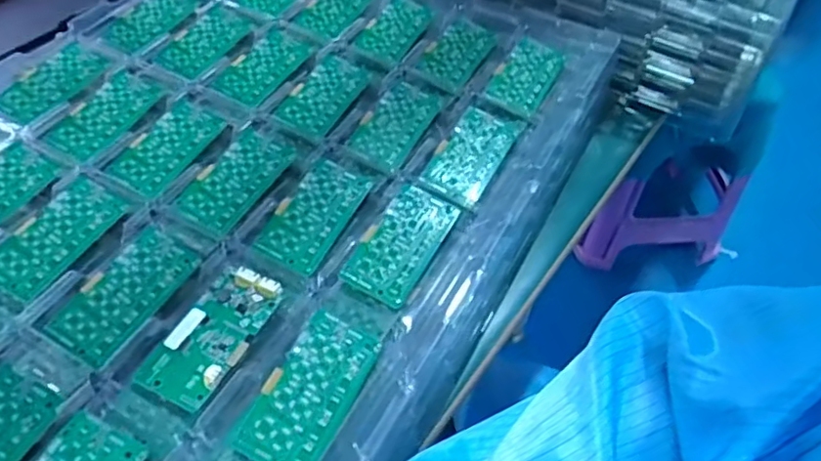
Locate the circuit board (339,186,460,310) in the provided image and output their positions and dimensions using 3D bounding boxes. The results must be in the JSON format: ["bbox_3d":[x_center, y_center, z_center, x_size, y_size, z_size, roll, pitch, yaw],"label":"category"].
[{"bbox_3d":[-0.005,0.008,0.431,0.047,0.007,0.093,25,54,16],"label":"circuit board"}]

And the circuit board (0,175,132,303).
[{"bbox_3d":[-0.241,0.003,0.425,0.051,0.004,0.094,23,54,14],"label":"circuit board"}]

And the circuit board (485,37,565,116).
[{"bbox_3d":[0.104,-0.140,0.550,0.047,0.006,0.086,23,54,15],"label":"circuit board"}]

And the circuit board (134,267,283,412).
[{"bbox_3d":[-0.120,0.063,0.382,0.045,0.006,0.093,26,55,16],"label":"circuit board"}]

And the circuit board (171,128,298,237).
[{"bbox_3d":[-0.128,-0.039,0.466,0.048,0.006,0.096,25,54,16],"label":"circuit board"}]

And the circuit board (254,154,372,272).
[{"bbox_3d":[-0.068,-0.014,0.446,0.047,0.004,0.097,20,53,13],"label":"circuit board"}]

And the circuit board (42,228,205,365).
[{"bbox_3d":[-0.181,0.039,0.397,0.049,0.004,0.093,24,54,15],"label":"circuit board"}]

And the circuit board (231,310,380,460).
[{"bbox_3d":[-0.058,0.093,0.361,0.044,0.010,0.094,22,53,14],"label":"circuit board"}]

